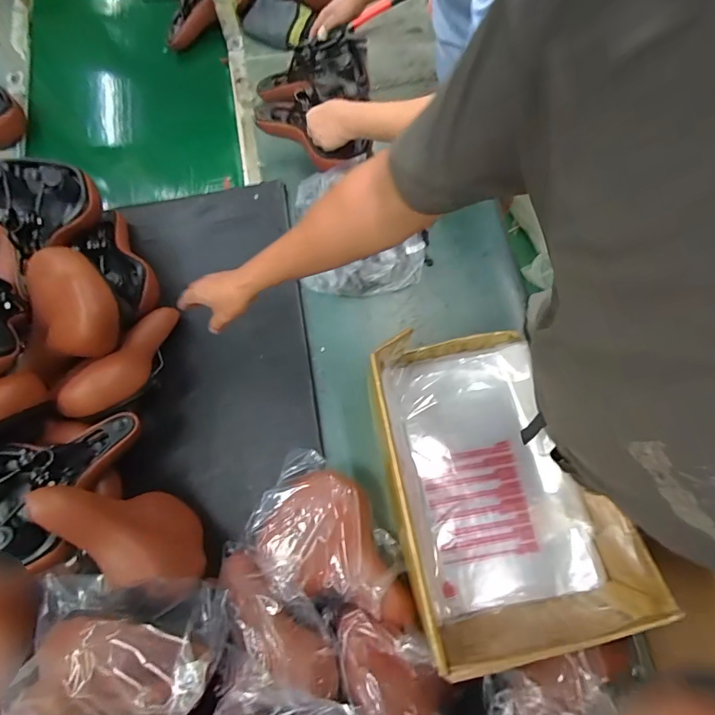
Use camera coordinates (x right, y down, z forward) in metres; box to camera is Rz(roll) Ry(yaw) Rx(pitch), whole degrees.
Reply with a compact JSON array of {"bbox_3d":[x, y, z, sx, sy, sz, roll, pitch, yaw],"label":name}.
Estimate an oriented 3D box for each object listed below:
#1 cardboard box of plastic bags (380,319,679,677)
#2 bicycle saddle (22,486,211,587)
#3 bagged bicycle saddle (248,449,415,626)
[{"bbox_3d":[0.196,0.164,0.634,0.305,0.191,0.426,-13,73,-4],"label":"cardboard box of plastic bags"},{"bbox_3d":[-0.345,0.267,0.619,0.238,0.172,0.095,36,98,-9],"label":"bicycle saddle"},{"bbox_3d":[-0.037,0.281,0.624,0.282,0.115,0.177,36,76,10],"label":"bagged bicycle saddle"}]

